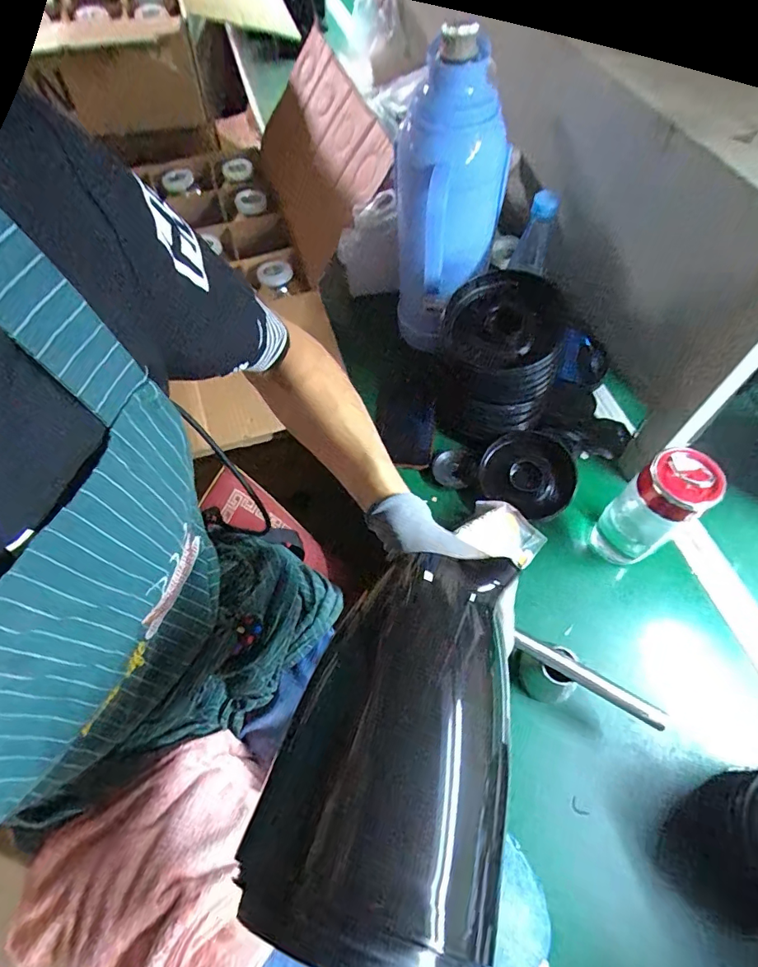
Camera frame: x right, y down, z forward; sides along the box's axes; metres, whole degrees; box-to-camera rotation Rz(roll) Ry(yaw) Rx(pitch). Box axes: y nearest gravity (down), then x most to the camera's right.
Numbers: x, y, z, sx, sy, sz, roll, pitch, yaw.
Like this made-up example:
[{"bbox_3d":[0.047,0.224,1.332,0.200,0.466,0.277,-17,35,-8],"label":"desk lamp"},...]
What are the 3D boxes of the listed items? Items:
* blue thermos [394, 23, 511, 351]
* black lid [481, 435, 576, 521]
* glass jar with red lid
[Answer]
[{"bbox_3d":[0.074,-0.308,0.565,0.110,0.333,0.118,2,60,2],"label":"blue thermos"},{"bbox_3d":[0.191,-0.010,0.609,0.117,0.031,0.113,28,64,16],"label":"black lid"},{"bbox_3d":[0.296,0.036,0.524,0.062,0.188,0.069,-34,65,-17],"label":"glass jar with red lid"}]

